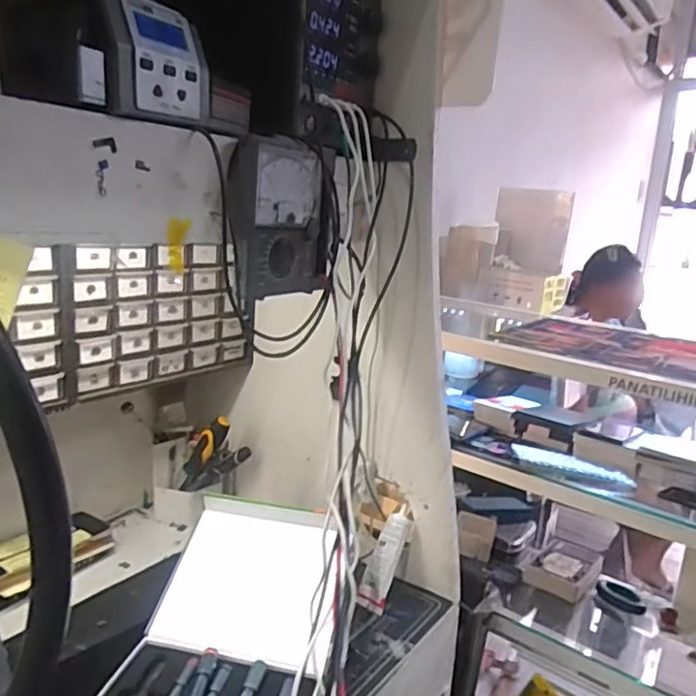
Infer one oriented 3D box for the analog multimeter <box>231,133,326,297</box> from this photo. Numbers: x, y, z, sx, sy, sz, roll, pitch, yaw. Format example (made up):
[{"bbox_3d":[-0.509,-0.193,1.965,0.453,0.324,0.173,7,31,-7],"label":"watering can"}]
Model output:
[{"bbox_3d":[-0.068,-0.128,0.603,0.033,0.140,0.123,15,18,33],"label":"analog multimeter"}]

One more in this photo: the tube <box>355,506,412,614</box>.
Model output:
[{"bbox_3d":[0.049,0.259,0.748,0.035,0.123,0.029,13,-16,33],"label":"tube"}]

